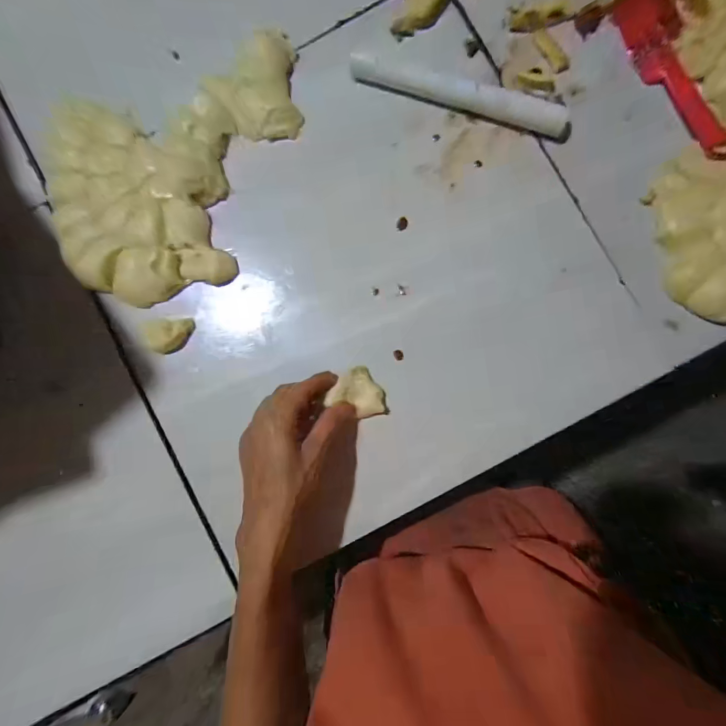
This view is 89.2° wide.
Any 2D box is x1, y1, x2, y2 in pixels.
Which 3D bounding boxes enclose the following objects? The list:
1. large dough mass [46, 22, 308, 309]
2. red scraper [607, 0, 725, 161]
[{"bbox_3d":[-0.189,-0.196,0.383,0.286,0.037,0.231,-17,89,1],"label":"large dough mass"},{"bbox_3d":[0.310,-0.288,0.364,0.042,0.014,0.193,-23,89,0],"label":"red scraper"}]

